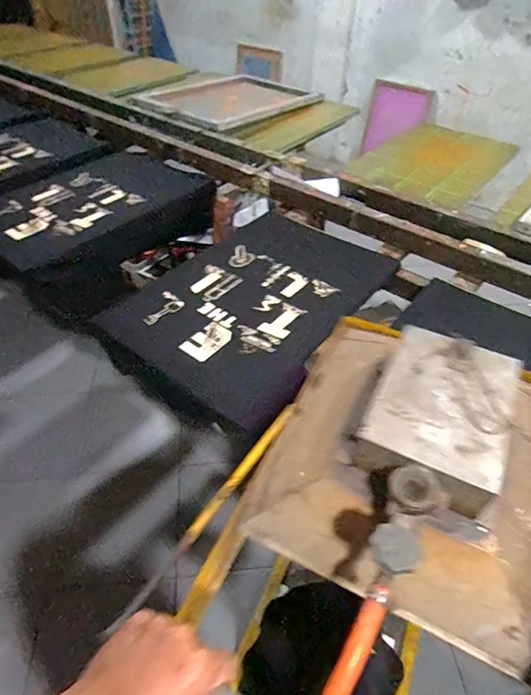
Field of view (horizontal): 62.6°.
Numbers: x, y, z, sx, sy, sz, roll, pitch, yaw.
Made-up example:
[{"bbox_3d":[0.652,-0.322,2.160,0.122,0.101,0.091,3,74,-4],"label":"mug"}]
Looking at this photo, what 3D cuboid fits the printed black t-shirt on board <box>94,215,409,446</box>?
[{"bbox_3d":[-0.011,-0.117,0.973,0.415,0.033,0.656,29,50,21],"label":"printed black t-shirt on board"}]

